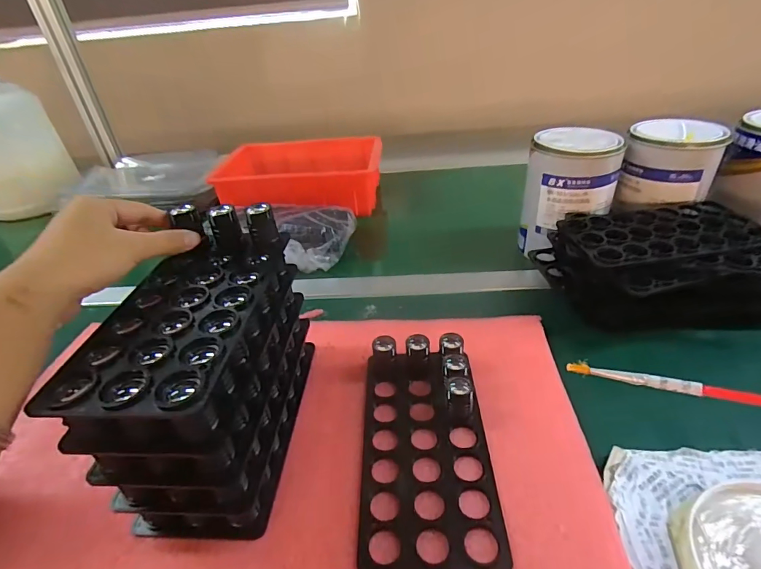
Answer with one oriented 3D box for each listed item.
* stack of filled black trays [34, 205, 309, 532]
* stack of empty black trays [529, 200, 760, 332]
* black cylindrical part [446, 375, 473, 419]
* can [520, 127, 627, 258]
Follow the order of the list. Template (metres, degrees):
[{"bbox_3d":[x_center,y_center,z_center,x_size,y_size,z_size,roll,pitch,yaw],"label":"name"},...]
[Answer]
[{"bbox_3d":[-0.131,0.058,0.317,0.094,0.168,0.179,-2,35,5],"label":"stack of filled black trays"},{"bbox_3d":[0.306,-0.022,0.450,0.236,0.076,0.144,-7,35,-3],"label":"stack of empty black trays"},{"bbox_3d":[0.067,0.097,0.348,0.021,0.031,0.021,-4,35,2],"label":"black cylindrical part"},{"bbox_3d":[0.239,-0.116,0.527,0.096,0.139,0.090,-4,35,2],"label":"can"}]

